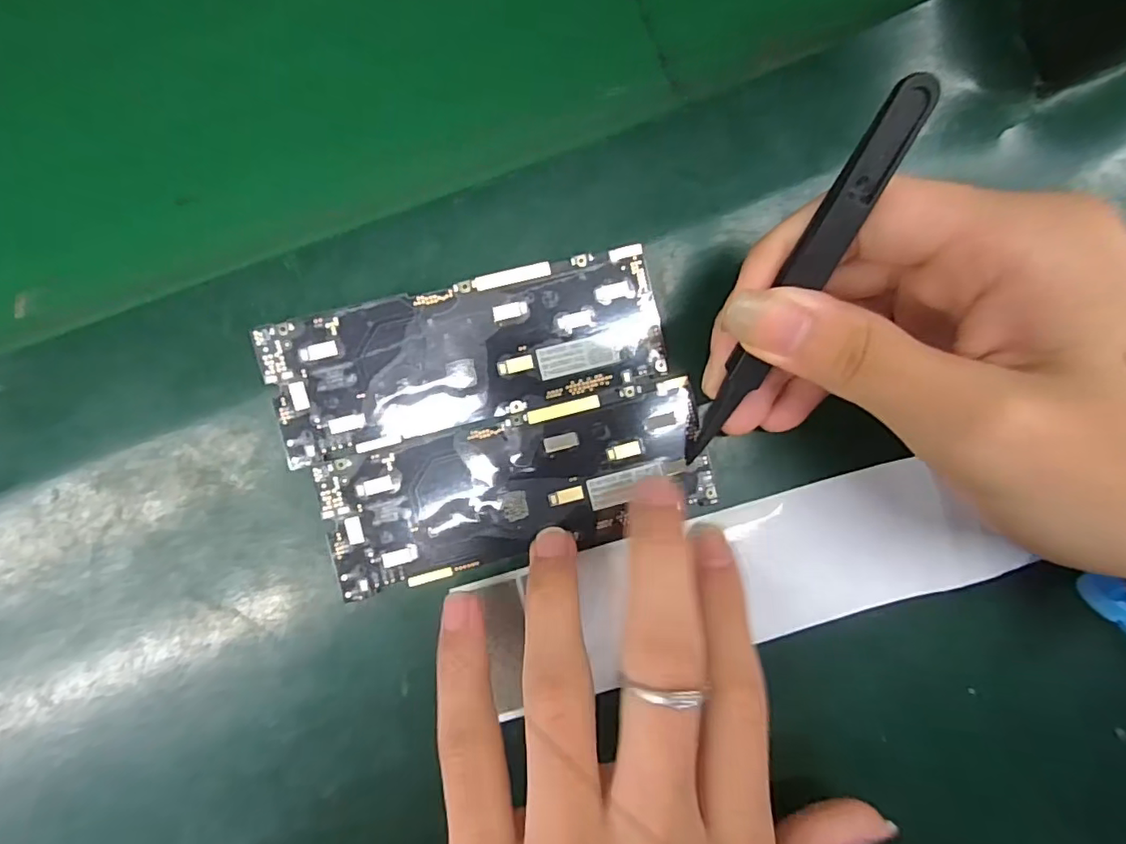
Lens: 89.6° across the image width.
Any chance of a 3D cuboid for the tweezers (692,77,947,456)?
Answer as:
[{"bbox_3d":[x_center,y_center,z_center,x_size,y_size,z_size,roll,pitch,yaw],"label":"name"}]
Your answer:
[{"bbox_3d":[0.061,-0.032,0.156,0.011,0.008,0.113,20,123,-4],"label":"tweezers"}]

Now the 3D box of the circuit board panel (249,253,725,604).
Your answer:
[{"bbox_3d":[-0.022,0.000,0.183,0.125,0.004,0.088,-14,91,-4],"label":"circuit board panel"}]

